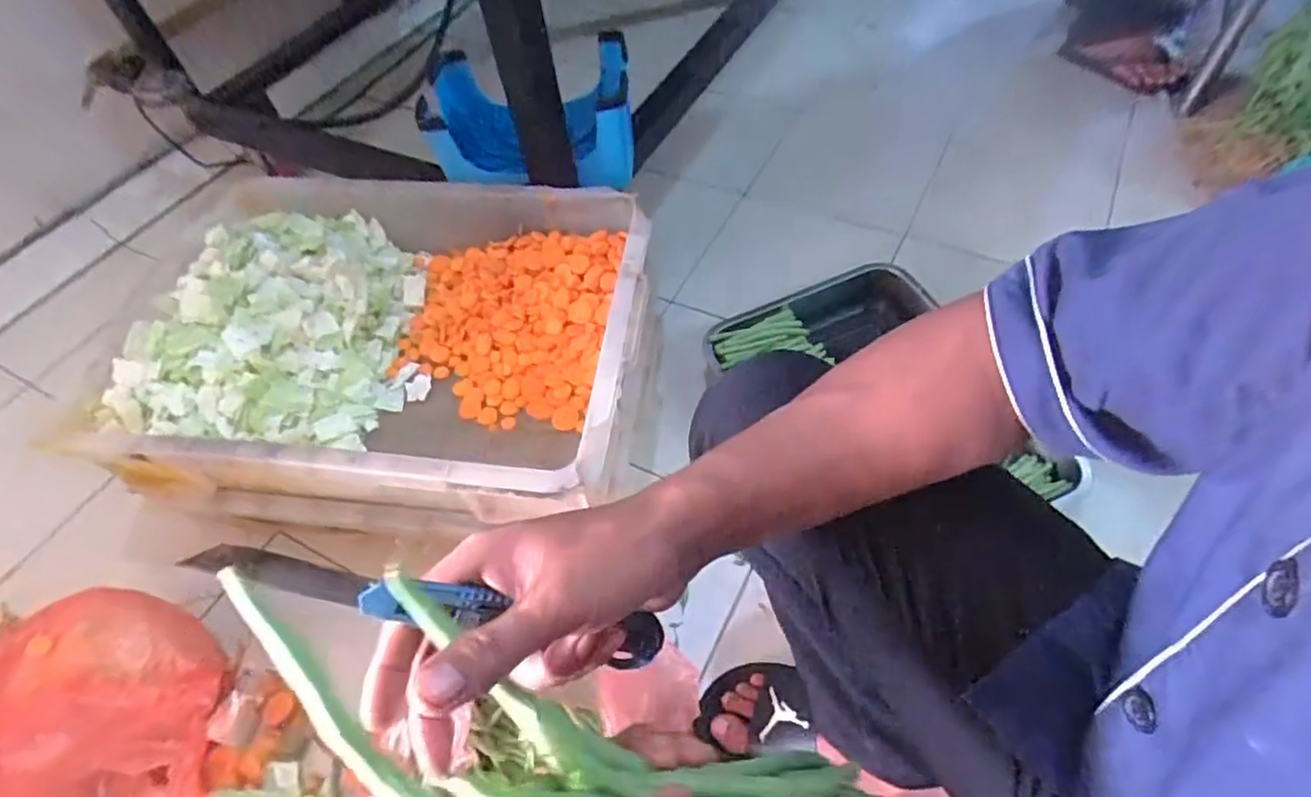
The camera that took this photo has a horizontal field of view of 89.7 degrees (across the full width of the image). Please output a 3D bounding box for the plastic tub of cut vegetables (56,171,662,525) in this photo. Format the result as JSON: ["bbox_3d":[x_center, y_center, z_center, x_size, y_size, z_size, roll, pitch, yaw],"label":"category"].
[{"bbox_3d":[-0.325,-0.075,0.848,0.621,0.144,0.467,2,55,7],"label":"plastic tub of cut vegetables"}]

